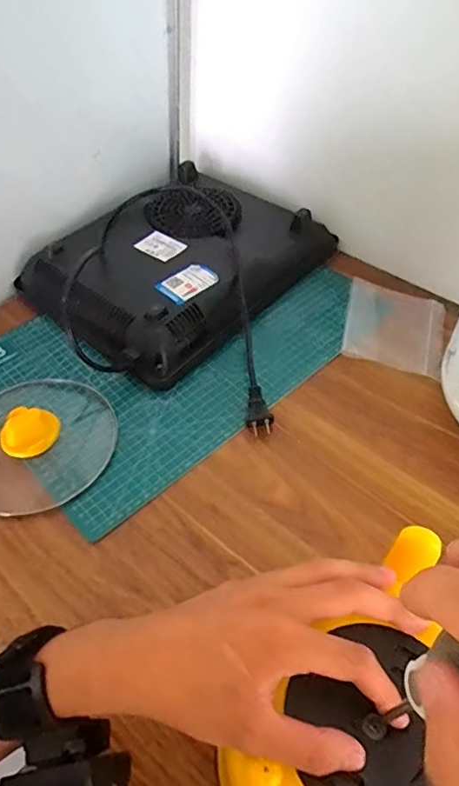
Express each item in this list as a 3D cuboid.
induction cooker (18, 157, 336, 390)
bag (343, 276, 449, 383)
[{"bbox_3d":[-0.061,-0.174,0.678,0.349,0.066,0.264,-38,59,-26],"label":"induction cooker"},{"bbox_3d":[0.198,-0.079,0.632,0.117,0.009,0.127,15,52,13],"label":"bag"}]

